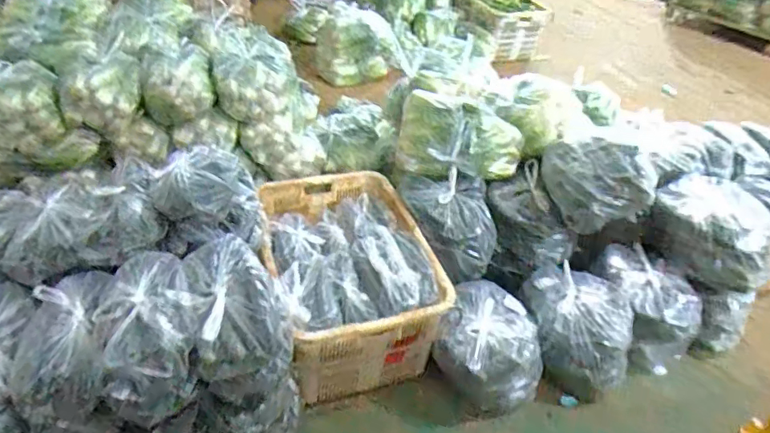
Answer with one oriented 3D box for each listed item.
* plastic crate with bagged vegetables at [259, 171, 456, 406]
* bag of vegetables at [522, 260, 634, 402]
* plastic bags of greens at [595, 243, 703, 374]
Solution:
[{"bbox_3d":[-0.128,0.173,1.694,0.464,0.341,0.738,-7,40,-16],"label":"plastic crate with bagged vegetables"},{"bbox_3d":[0.595,0.318,1.616,0.302,0.195,0.358,11,38,7],"label":"bag of vegetables"},{"bbox_3d":[0.835,0.285,1.730,0.277,0.238,0.345,-6,40,-16],"label":"plastic bags of greens"}]

